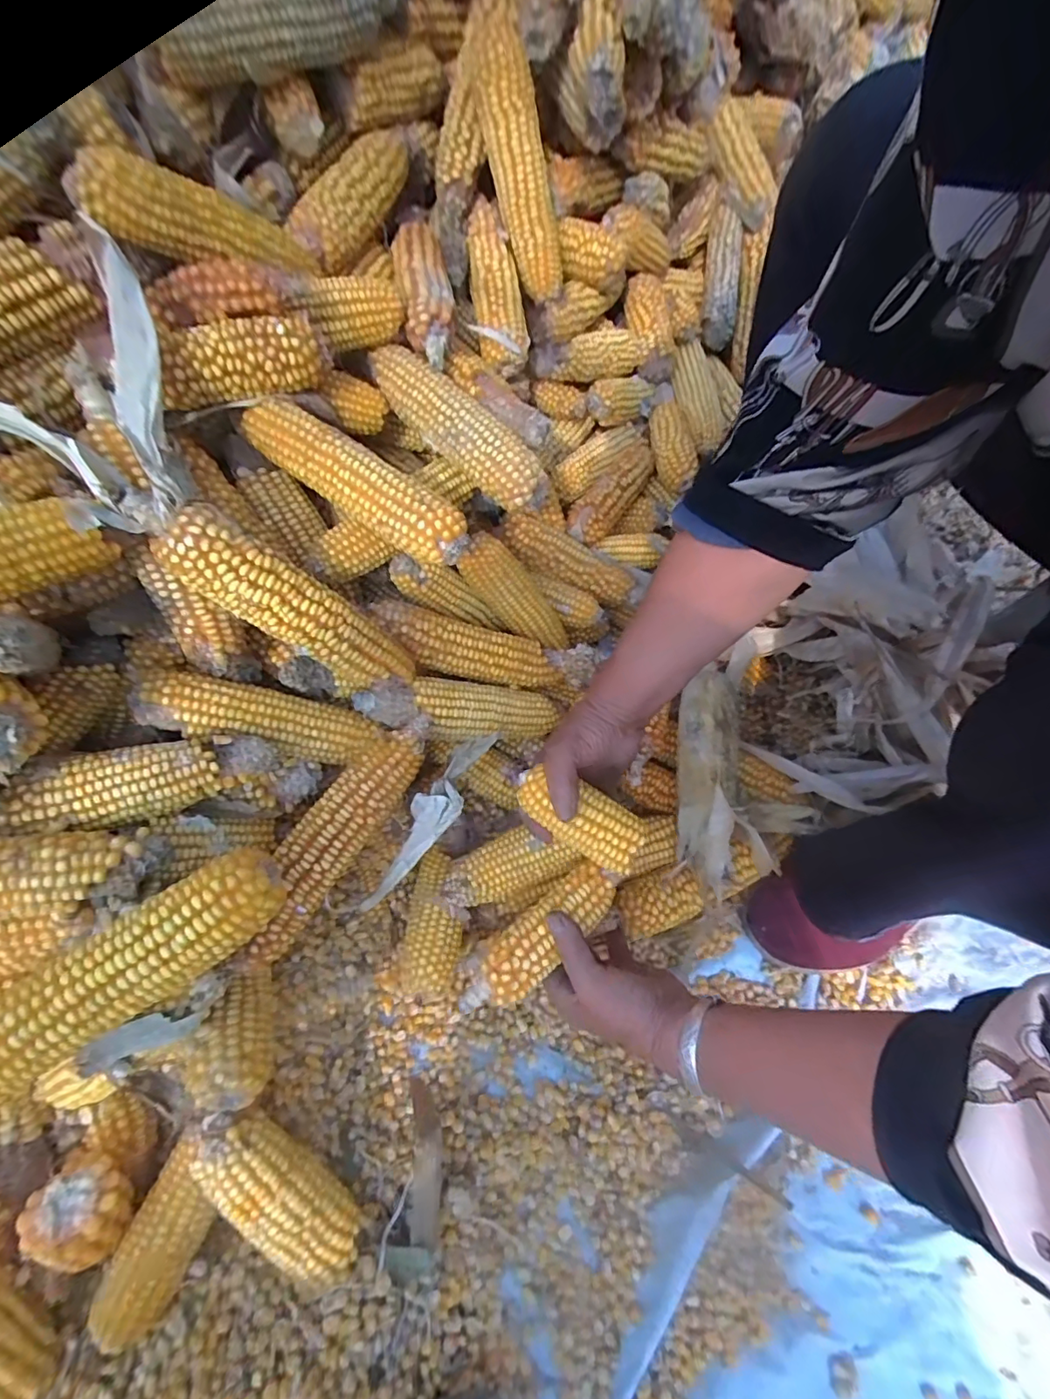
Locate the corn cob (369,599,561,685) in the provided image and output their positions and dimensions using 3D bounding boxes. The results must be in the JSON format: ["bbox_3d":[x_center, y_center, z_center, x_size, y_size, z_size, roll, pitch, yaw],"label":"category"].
[{"bbox_3d":[-0.051,-0.045,0.465,0.181,0.040,0.049,16,59,-28],"label":"corn cob"}]

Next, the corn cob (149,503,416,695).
[{"bbox_3d":[-0.158,-0.060,0.365,0.049,0.180,0.048,-10,55,39],"label":"corn cob"}]

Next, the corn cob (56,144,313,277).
[{"bbox_3d":[-0.205,-0.314,0.347,0.032,0.038,0.150,37,38,15],"label":"corn cob"}]

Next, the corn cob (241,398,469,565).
[{"bbox_3d":[-0.119,-0.156,0.379,0.174,0.038,0.045,33,66,-1],"label":"corn cob"}]

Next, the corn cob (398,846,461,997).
[{"bbox_3d":[-0.075,0.189,0.442,0.049,0.044,0.115,12,64,3],"label":"corn cob"}]

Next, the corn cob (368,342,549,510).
[{"bbox_3d":[-0.053,-0.226,0.434,0.180,0.039,0.048,41,68,1],"label":"corn cob"}]

